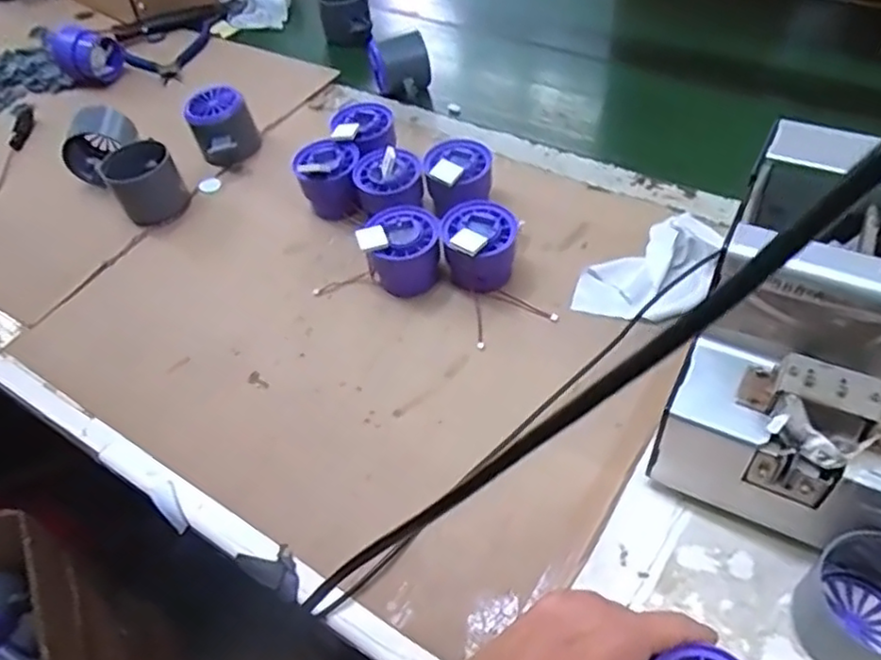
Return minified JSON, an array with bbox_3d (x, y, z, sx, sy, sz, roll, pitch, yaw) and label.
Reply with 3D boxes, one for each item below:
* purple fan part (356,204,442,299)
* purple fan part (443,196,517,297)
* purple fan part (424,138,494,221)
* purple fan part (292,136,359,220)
[{"bbox_3d":[-0.030,-0.060,0.513,0.058,0.051,0.052,-15,50,-6],"label":"purple fan part"},{"bbox_3d":[0.030,-0.063,0.505,0.053,0.051,0.059,-3,50,3],"label":"purple fan part"},{"bbox_3d":[0.014,-0.122,0.558,0.064,0.054,0.054,-33,55,-20],"label":"purple fan part"},{"bbox_3d":[-0.094,-0.126,0.574,0.051,0.055,0.050,-7,50,0],"label":"purple fan part"}]

